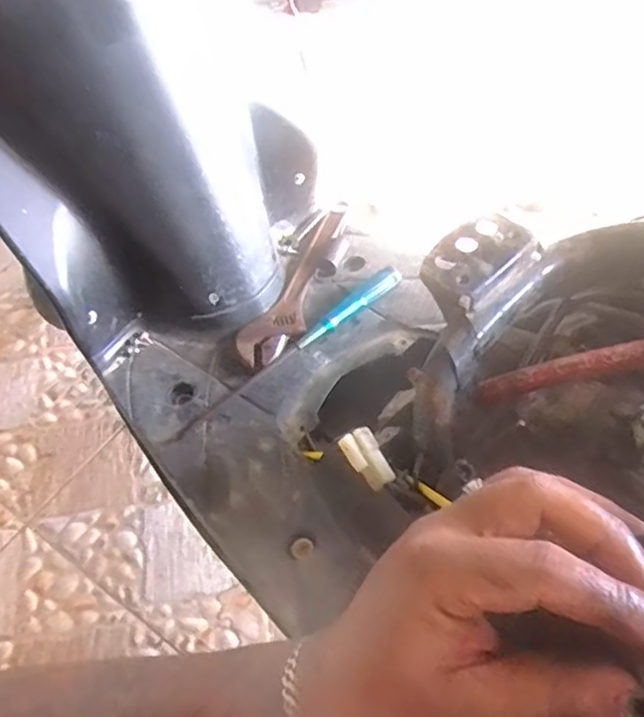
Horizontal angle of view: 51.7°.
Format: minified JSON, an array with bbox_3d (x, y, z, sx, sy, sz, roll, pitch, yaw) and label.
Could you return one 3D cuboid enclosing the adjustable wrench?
[{"bbox_3d":[-0.016,-0.098,0.784,0.060,0.016,0.282,19,57,15],"label":"adjustable wrench"}]

